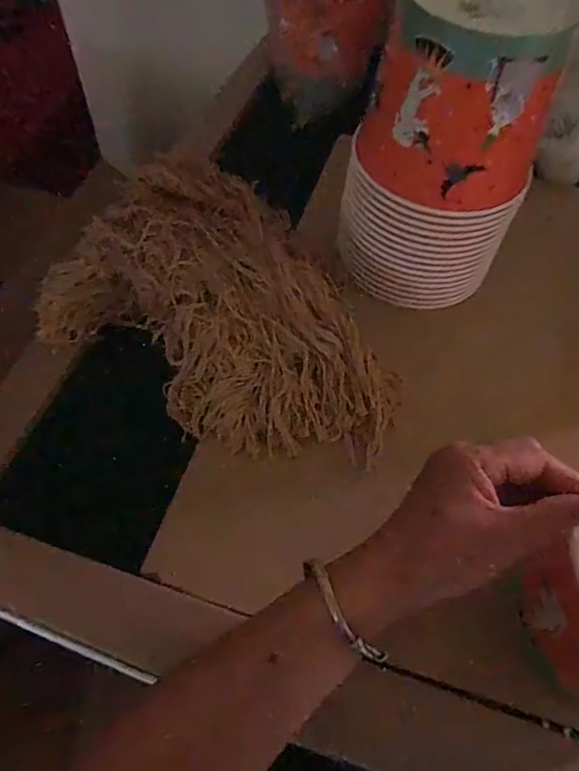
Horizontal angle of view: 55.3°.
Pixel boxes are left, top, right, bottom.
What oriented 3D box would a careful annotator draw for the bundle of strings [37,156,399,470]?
[{"bbox_3d":[-0.045,-0.078,0.514,0.338,0.073,0.236,30,60,16],"label":"bundle of strings"}]

